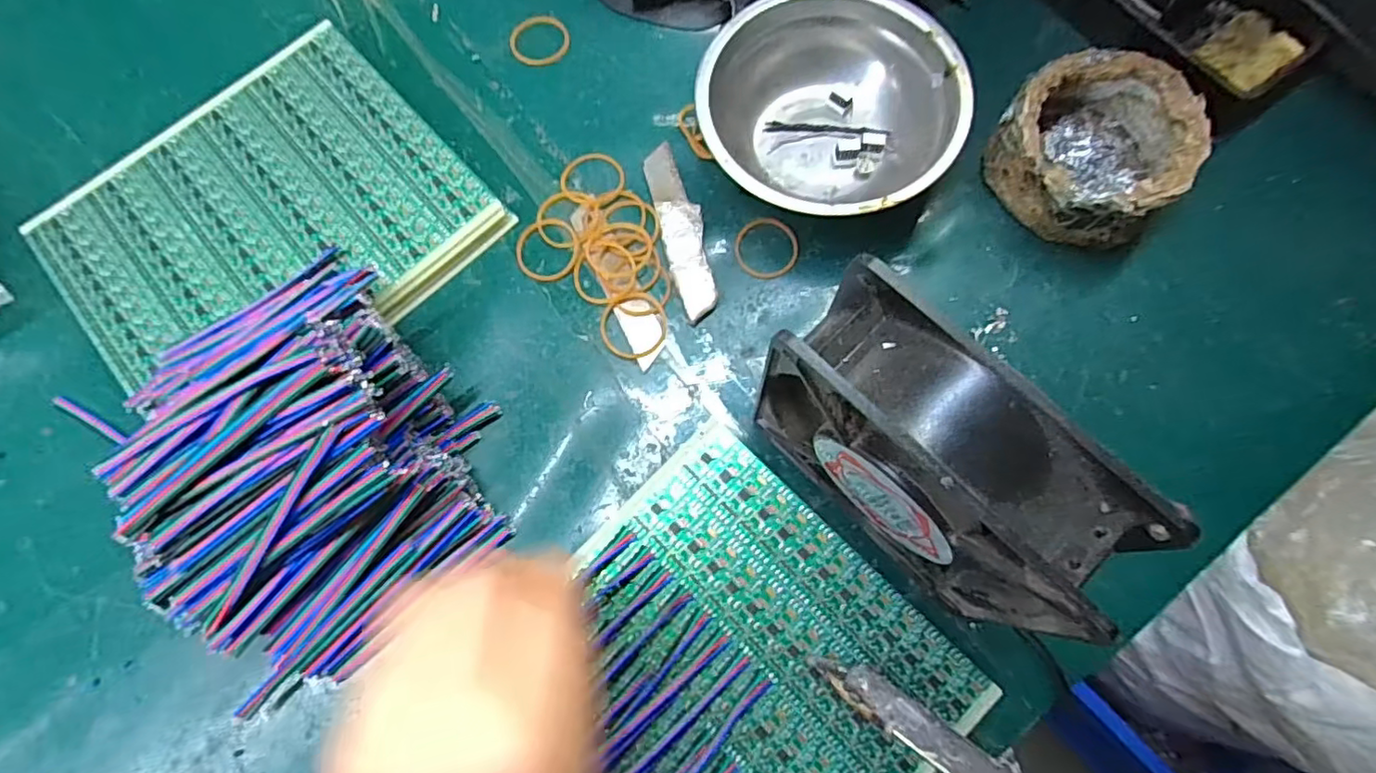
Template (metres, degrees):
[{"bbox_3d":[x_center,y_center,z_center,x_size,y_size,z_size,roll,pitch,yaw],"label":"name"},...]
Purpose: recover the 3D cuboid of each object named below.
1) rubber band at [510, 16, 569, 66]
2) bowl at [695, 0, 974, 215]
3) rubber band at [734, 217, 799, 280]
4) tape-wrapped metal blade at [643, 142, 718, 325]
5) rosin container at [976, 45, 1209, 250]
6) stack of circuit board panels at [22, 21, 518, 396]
[{"bbox_3d":[-0.086,-0.201,0.363,0.034,0.005,0.033,0,75,1],"label":"rubber band"},{"bbox_3d":[0.070,-0.135,0.317,0.123,0.041,0.115,0,75,1],"label":"bowl"},{"bbox_3d":[0.040,-0.071,0.321,0.032,0.004,0.034,0,75,1],"label":"rubber band"},{"bbox_3d":[-0.003,-0.081,0.323,0.021,0.006,0.100,-14,75,-2],"label":"tape-wrapped metal blade"},{"bbox_3d":[0.194,-0.116,0.304,0.080,0.043,0.082,0,75,1],"label":"rosin container"},{"bbox_3d":[-0.221,-0.085,0.331,0.193,0.013,0.175,-42,78,-9],"label":"stack of circuit board panels"}]

